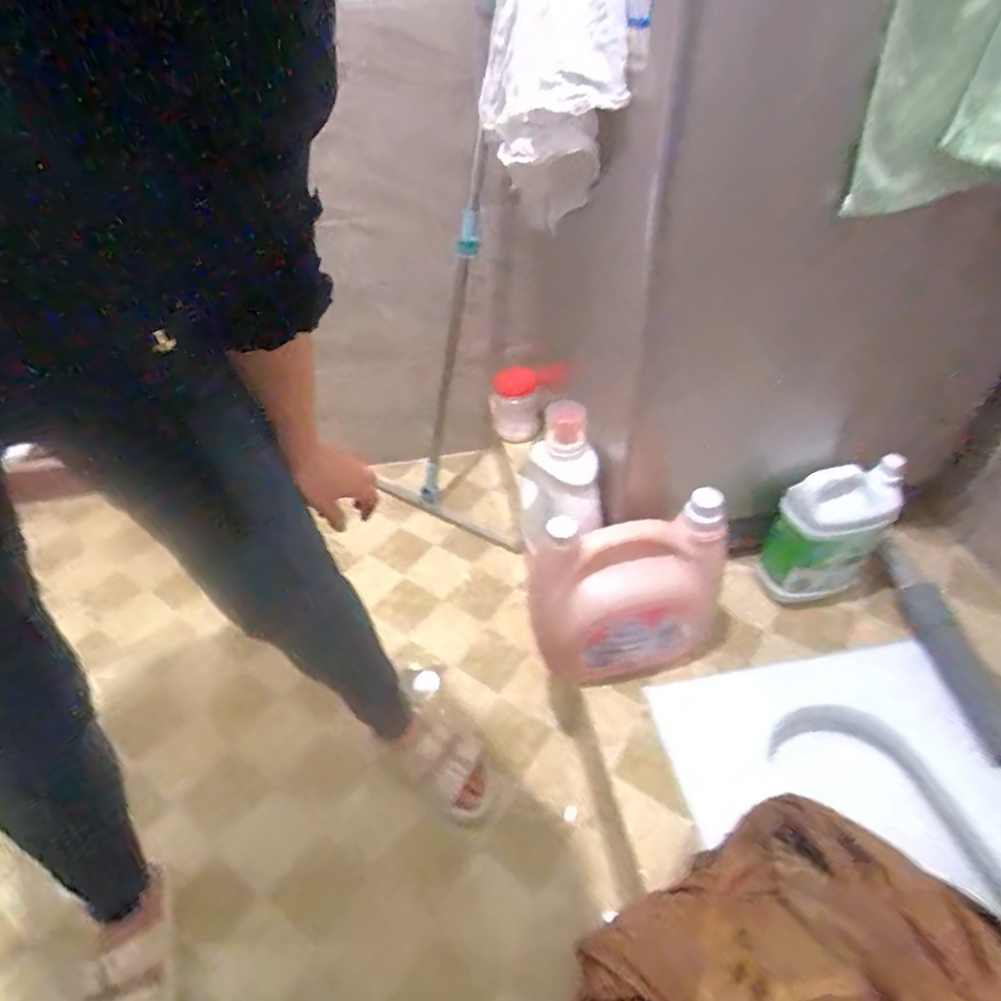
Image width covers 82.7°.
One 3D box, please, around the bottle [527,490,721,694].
[{"bbox_3d":[0.175,0.127,0.765,0.271,0.238,0.114,-9,44,-5],"label":"bottle"}]

